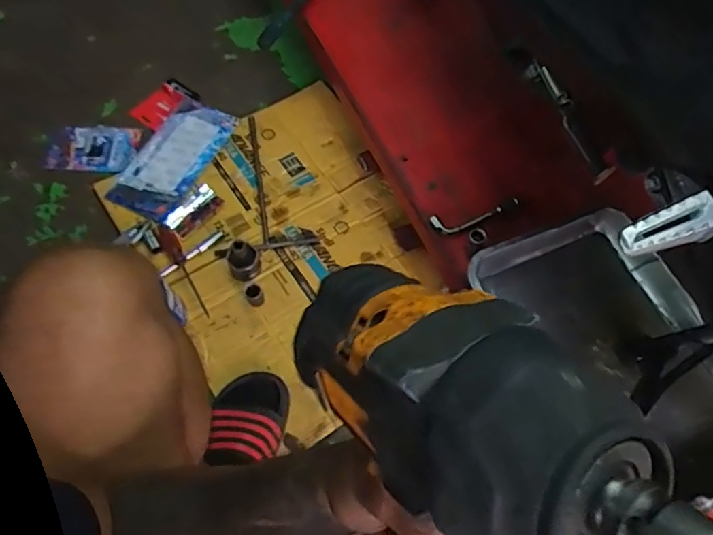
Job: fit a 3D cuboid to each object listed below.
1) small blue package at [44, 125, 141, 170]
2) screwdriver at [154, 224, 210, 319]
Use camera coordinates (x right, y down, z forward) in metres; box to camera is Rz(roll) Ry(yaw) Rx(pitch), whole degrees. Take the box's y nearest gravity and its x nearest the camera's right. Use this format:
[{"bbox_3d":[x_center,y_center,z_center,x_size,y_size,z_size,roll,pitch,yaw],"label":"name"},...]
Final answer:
[{"bbox_3d":[-0.511,-0.235,1.054,0.168,0.018,0.105,0,63,-3],"label":"small blue package"},{"bbox_3d":[-0.291,0.001,0.926,0.028,0.023,0.189,-31,68,-17],"label":"screwdriver"}]

